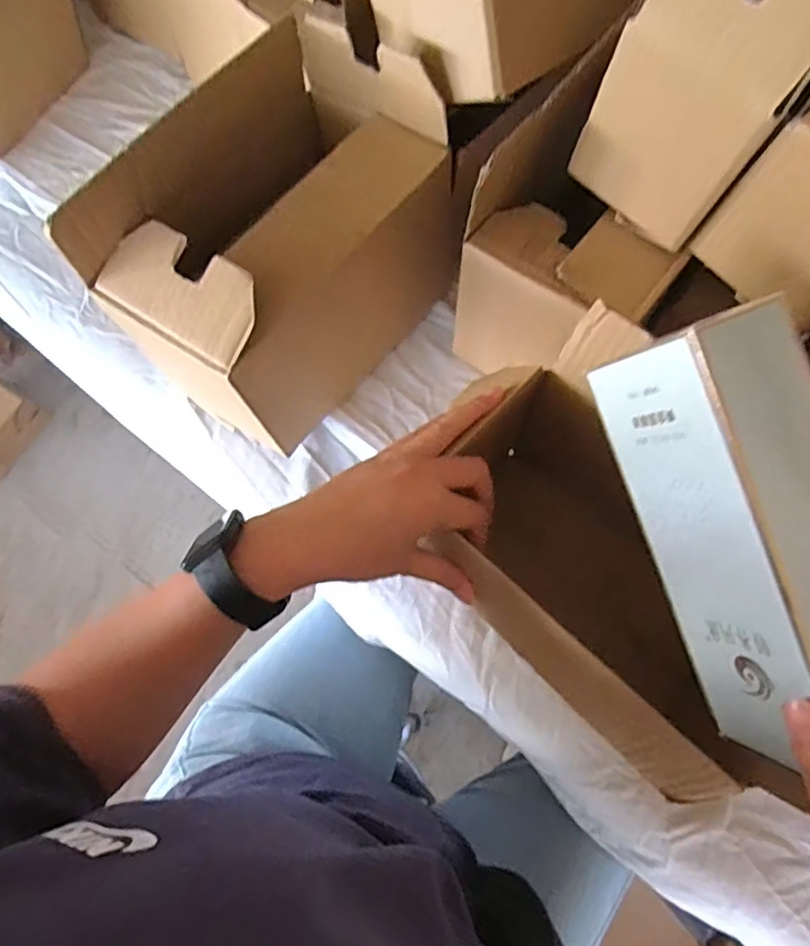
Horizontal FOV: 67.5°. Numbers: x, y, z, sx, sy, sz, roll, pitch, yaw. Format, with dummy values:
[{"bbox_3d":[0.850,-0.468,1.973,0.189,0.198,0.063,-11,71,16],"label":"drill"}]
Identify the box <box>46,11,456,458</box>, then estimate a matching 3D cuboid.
[{"bbox_3d":[-0.088,-0.163,0.483,0.141,0.224,0.231,38,77,10],"label":"box"}]

